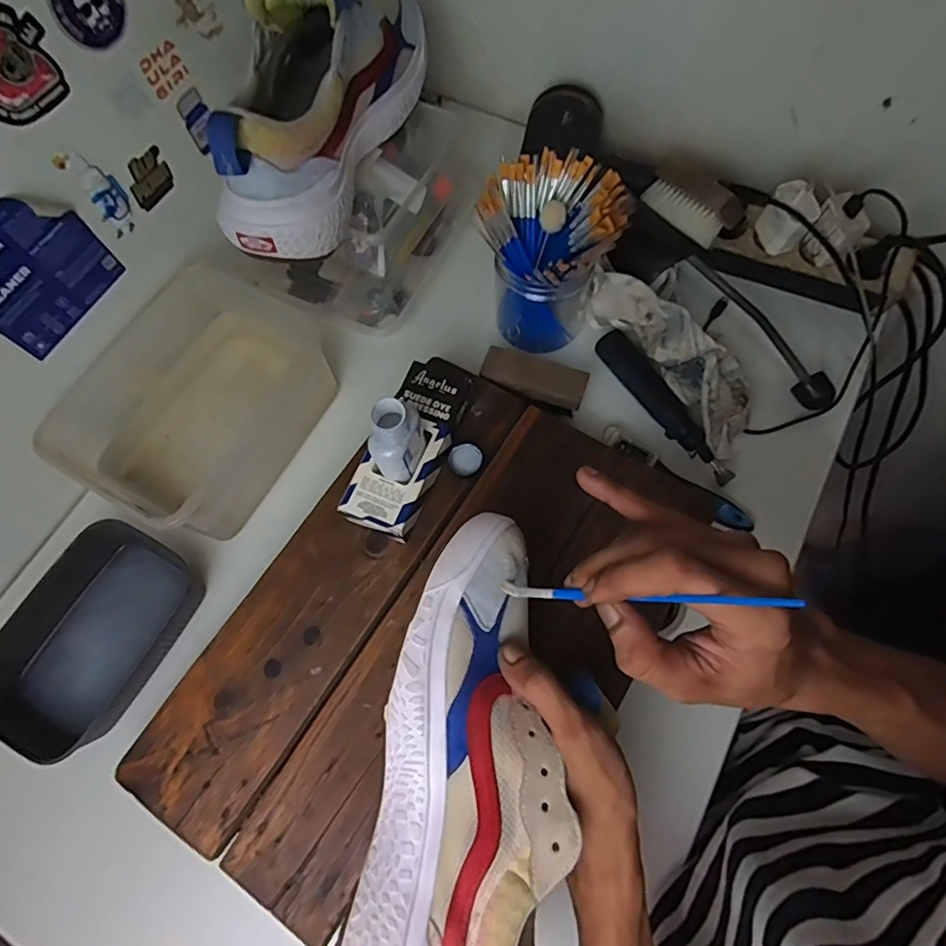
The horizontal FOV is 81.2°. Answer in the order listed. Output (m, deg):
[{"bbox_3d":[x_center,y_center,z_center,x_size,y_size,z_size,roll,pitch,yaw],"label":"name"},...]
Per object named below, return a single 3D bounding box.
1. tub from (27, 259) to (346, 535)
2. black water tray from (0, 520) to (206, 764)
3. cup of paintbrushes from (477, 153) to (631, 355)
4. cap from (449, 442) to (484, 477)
[{"bbox_3d":[-0.245,-0.058,0.485,0.160,0.091,0.198,24,69,13],"label":"tub"},{"bbox_3d":[-0.310,0.130,0.447,0.109,0.045,0.172,23,68,13],"label":"black water tray"},{"bbox_3d":[0.065,-0.187,0.494,0.114,0.146,0.092,-2,65,2],"label":"cup of paintbrushes"},{"bbox_3d":[-0.006,-0.012,0.462,0.026,0.008,0.027,-1,65,2],"label":"cap"}]

